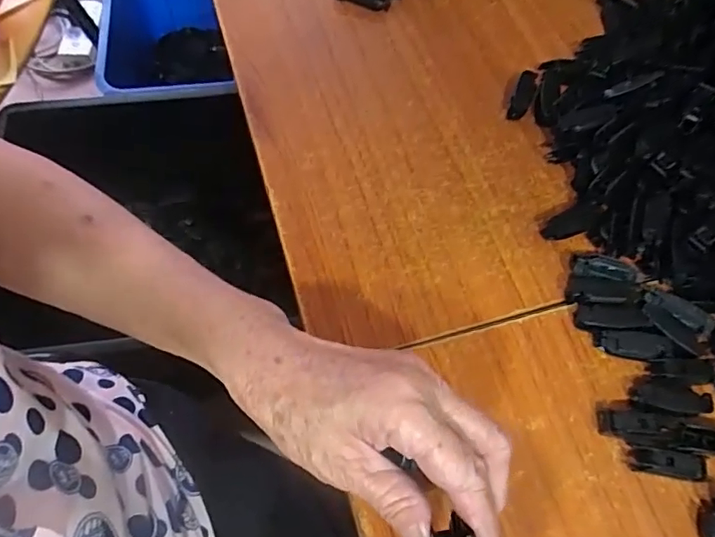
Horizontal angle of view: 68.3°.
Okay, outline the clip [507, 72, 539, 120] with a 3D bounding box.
[{"bbox_3d":[0.146,-0.152,0.464,0.016,0.012,0.048,19,66,9],"label":"clip"}]

